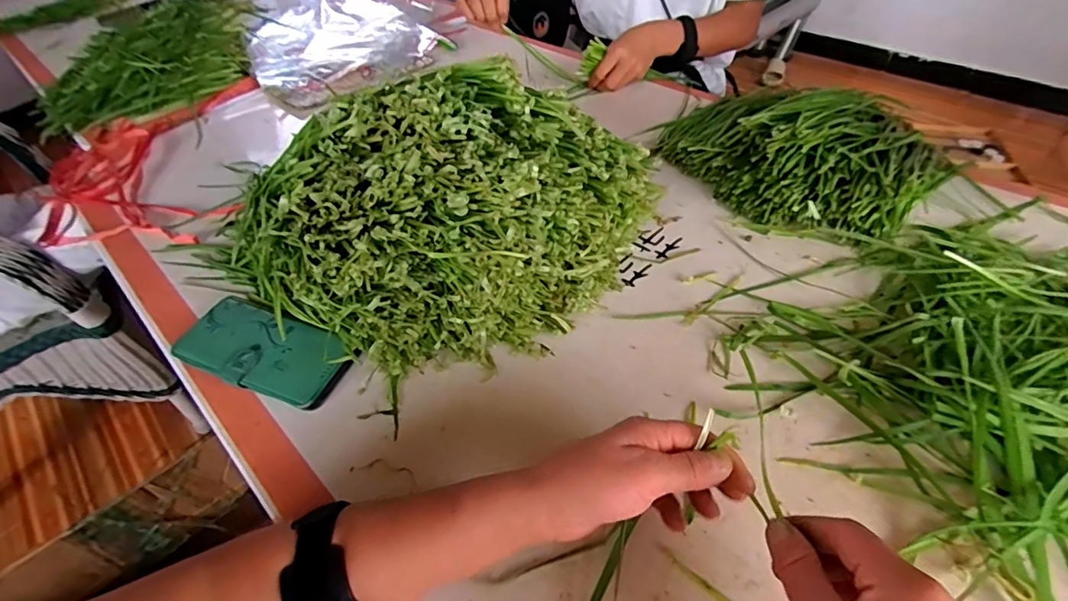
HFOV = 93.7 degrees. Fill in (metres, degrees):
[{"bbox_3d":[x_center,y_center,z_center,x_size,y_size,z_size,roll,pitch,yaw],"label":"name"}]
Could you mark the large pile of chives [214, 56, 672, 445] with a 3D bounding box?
[{"bbox_3d":[-0.074,-0.107,0.480,0.360,0.180,0.292,-37,54,-26],"label":"large pile of chives"}]

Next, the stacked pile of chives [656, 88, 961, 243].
[{"bbox_3d":[0.308,-0.200,0.597,0.236,0.092,0.301,-37,54,-26],"label":"stacked pile of chives"}]

